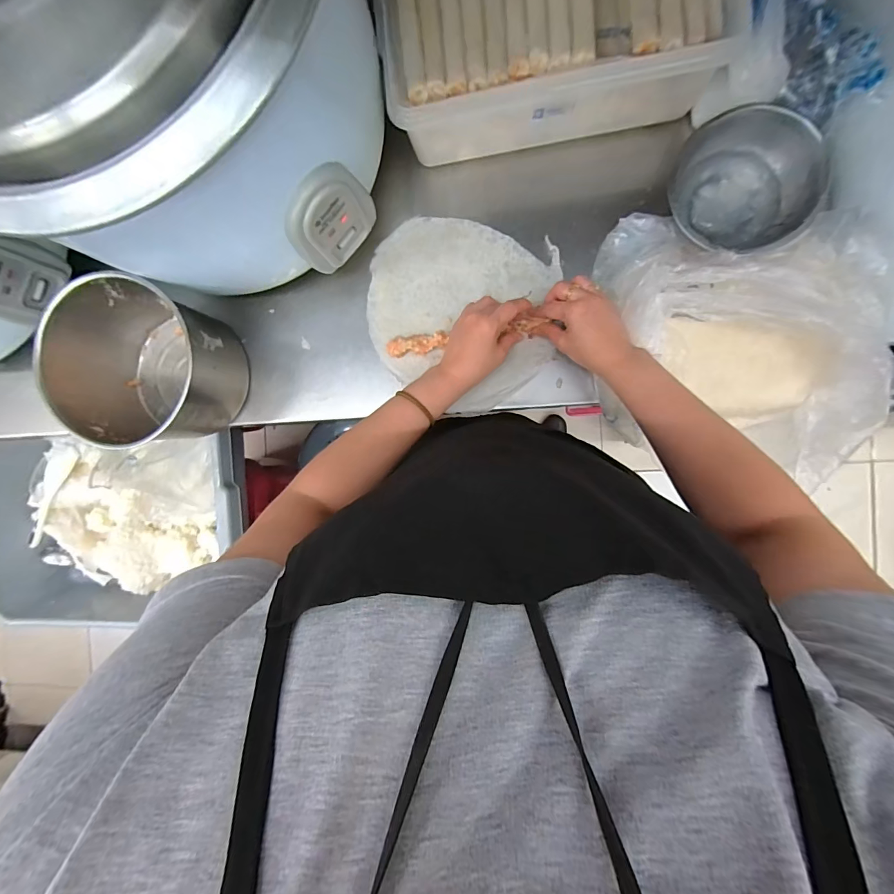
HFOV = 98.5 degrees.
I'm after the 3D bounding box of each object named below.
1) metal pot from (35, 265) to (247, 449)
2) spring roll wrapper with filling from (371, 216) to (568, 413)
[{"bbox_3d":[-0.367,-0.096,0.492,0.184,0.127,0.181,0,92,7],"label":"metal pot"},{"bbox_3d":[0.015,-0.172,0.502,0.240,0.021,0.238,0,92,7],"label":"spring roll wrapper with filling"}]

